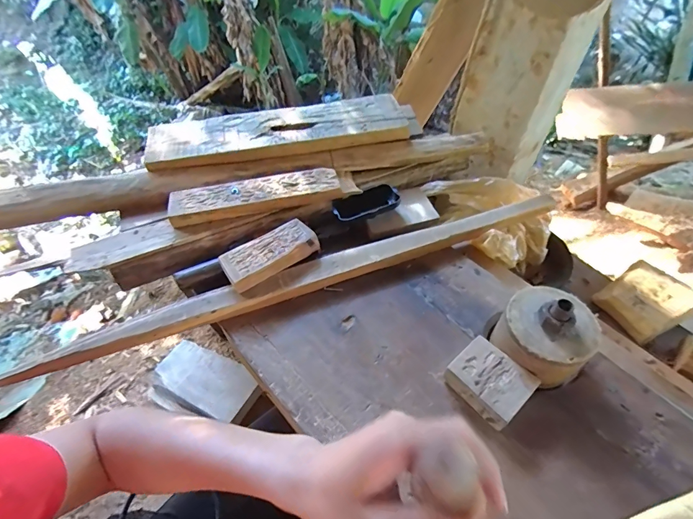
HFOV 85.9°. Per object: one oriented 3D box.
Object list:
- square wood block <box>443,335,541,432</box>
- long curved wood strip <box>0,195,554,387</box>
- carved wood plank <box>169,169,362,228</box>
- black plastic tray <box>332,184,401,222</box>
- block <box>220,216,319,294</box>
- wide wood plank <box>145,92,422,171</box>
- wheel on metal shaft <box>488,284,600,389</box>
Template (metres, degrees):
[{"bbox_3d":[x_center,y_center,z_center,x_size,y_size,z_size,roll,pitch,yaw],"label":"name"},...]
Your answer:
[{"bbox_3d":[0.168,0.143,0.439,0.070,0.028,0.083,-39,61,-25],"label":"square wood block"},{"bbox_3d":[-0.051,0.021,0.549,0.798,0.024,0.039,-17,54,-11],"label":"long curved wood strip"},{"bbox_3d":[-0.133,-0.108,0.611,0.295,0.024,0.061,-12,53,-7],"label":"carved wood plank"},{"bbox_3d":[0.033,-0.095,0.614,0.115,0.017,0.057,-22,55,-14],"label":"black plastic tray"},{"bbox_3d":[-0.113,-0.008,0.552,0.136,0.026,0.062,-31,58,-20],"label":"block"},{"bbox_3d":[-0.101,-0.235,0.672,0.480,0.032,0.116,-11,53,-6],"label":"wide wood plank"},{"bbox_3d":[0.237,0.087,0.441,0.103,0.091,0.103,-1,52,1],"label":"wheel on metal shaft"}]

